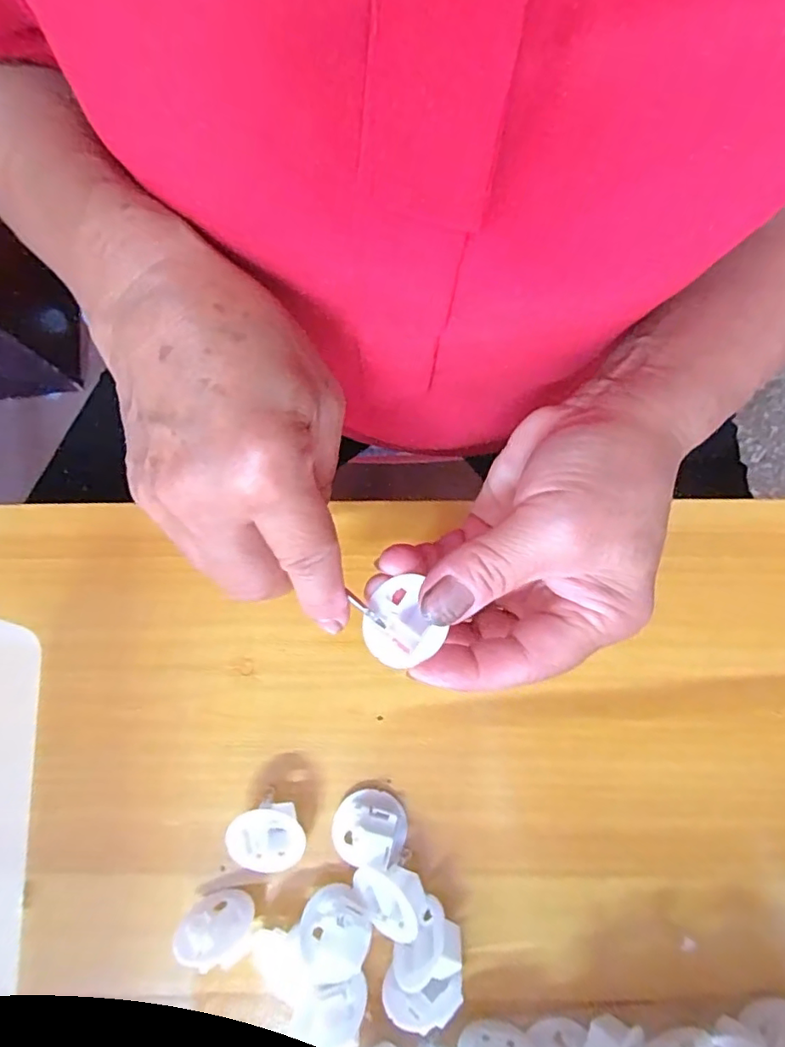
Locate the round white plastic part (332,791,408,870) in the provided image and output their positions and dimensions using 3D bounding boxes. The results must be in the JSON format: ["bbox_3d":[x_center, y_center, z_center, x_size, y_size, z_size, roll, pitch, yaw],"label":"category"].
[{"bbox_3d":[-0.011,0.135,0.247,0.032,0.017,0.028,0,79,2],"label":"round white plastic part"}]

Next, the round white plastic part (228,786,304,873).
[{"bbox_3d":[-0.055,0.138,0.247,0.030,0.018,0.030,0,79,2],"label":"round white plastic part"}]

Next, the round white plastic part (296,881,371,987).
[{"bbox_3d":[-0.024,0.172,0.235,0.028,0.025,0.031,18,80,5],"label":"round white plastic part"}]

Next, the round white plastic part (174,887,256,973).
[{"bbox_3d":[-0.076,0.174,0.238,0.030,0.030,0.012,7,121,2],"label":"round white plastic part"}]

